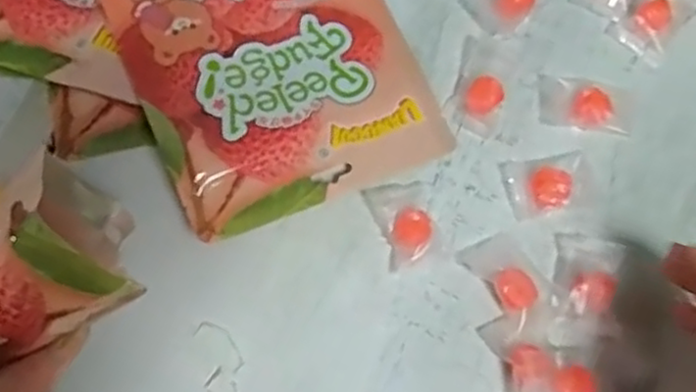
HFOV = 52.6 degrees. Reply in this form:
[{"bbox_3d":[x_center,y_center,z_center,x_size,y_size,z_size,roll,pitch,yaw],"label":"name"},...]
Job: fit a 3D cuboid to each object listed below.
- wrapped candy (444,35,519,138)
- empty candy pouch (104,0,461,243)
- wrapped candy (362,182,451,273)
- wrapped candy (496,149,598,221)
[{"bbox_3d":[0.076,-0.063,0.398,0.031,0.013,0.053,20,75,3],"label":"wrapped candy"},{"bbox_3d":[-0.045,-0.099,0.397,0.157,0.035,0.211,-23,77,-8],"label":"empty candy pouch"},{"bbox_3d":[0.033,0.013,0.385,0.034,0.012,0.046,-18,76,-7],"label":"wrapped candy"},{"bbox_3d":[0.112,-0.007,0.390,0.046,0.010,0.034,-11,75,-5],"label":"wrapped candy"}]

